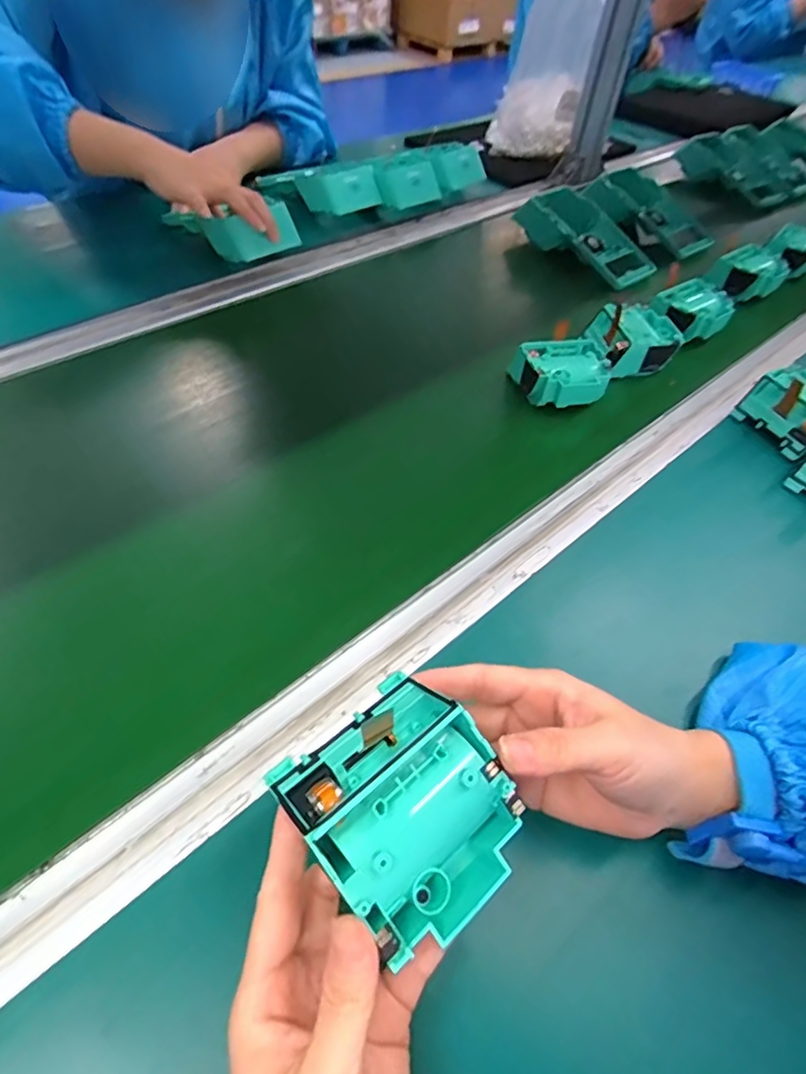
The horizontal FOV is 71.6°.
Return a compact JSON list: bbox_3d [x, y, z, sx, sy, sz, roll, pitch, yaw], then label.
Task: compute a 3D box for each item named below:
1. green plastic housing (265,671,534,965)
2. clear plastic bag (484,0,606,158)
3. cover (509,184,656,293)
[{"bbox_3d":[0.004,0.108,0.219,0.076,0.042,0.084,-32,91,-25],"label":"green plastic housing"},{"bbox_3d":[0.218,-0.722,0.869,0.135,0.232,0.059,14,50,7],"label":"clear plastic bag"},{"bbox_3d":[0.241,-0.394,0.726,0.098,0.048,0.199,-27,57,-25],"label":"cover"}]

